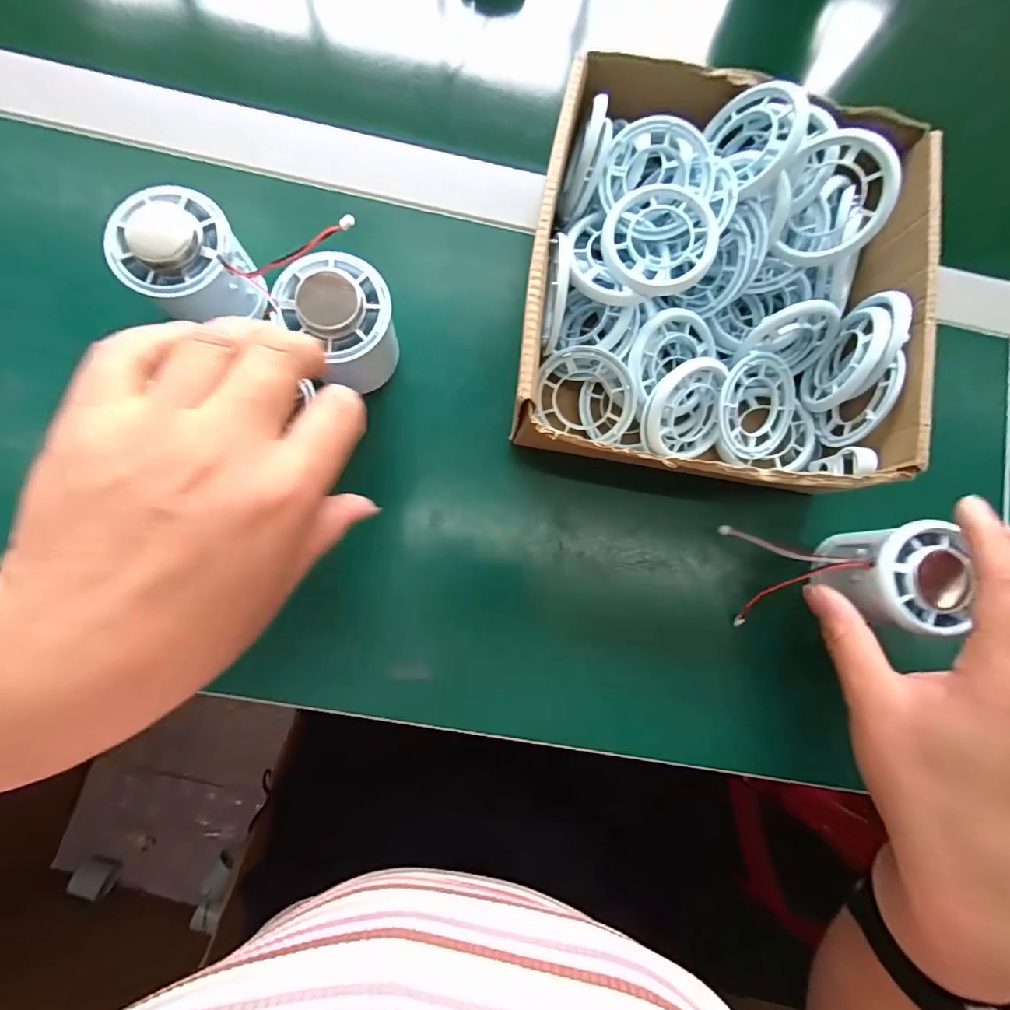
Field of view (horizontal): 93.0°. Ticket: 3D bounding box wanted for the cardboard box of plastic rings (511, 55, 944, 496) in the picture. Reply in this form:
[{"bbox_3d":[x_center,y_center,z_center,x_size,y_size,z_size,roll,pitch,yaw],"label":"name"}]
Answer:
[{"bbox_3d":[0.109,-0.112,0.261,0.194,0.077,0.206,10,83,-3],"label":"cardboard box of plastic rings"}]

